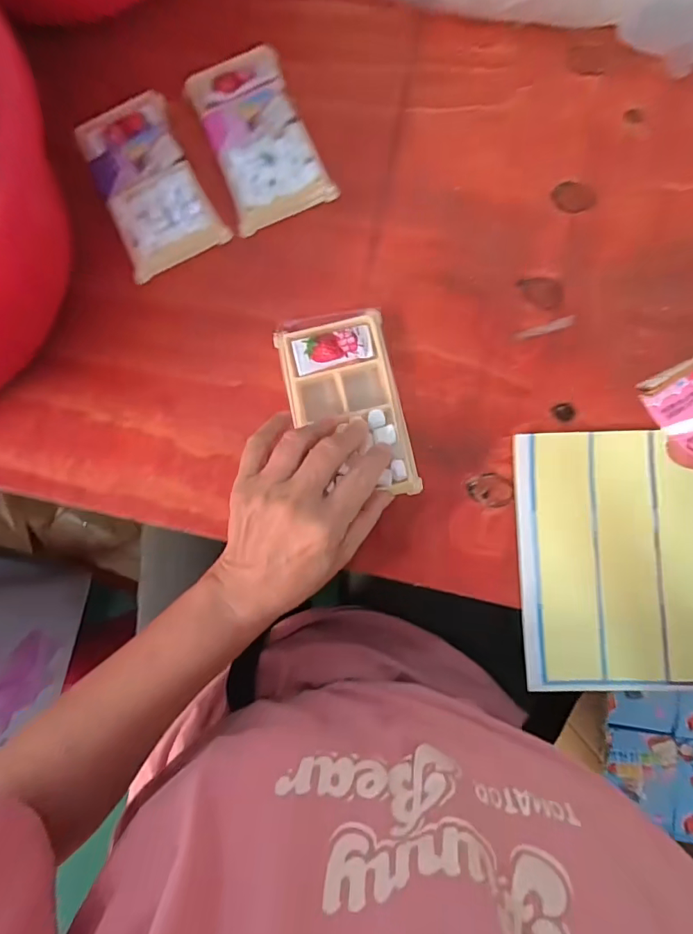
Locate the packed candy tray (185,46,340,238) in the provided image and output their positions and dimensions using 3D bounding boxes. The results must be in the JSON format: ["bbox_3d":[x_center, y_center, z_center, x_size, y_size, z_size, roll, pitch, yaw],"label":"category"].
[{"bbox_3d":[-0.069,-0.256,0.351,0.073,0.014,0.133,-22,85,1],"label":"packed candy tray"}]

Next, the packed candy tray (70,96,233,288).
[{"bbox_3d":[-0.153,-0.220,0.349,0.074,0.012,0.135,-27,85,0],"label":"packed candy tray"}]

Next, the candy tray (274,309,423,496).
[{"bbox_3d":[0.000,-0.045,0.331,0.079,0.017,0.140,-13,85,2],"label":"candy tray"}]

